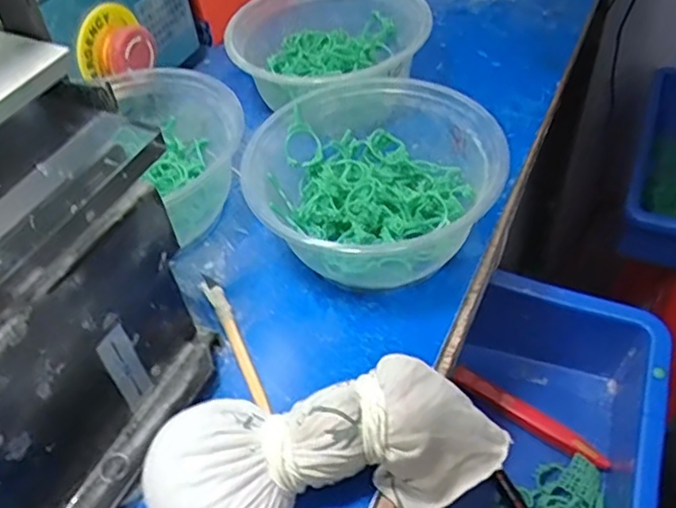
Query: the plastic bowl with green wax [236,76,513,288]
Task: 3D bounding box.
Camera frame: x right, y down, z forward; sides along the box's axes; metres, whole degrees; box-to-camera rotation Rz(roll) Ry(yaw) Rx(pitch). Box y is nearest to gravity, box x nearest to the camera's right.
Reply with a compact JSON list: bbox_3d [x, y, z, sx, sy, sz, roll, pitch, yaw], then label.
[{"bbox_3d":[0.024,-0.041,0.358,0.130,0.063,0.120,-3,47,3],"label":"plastic bowl with green wax"}]

